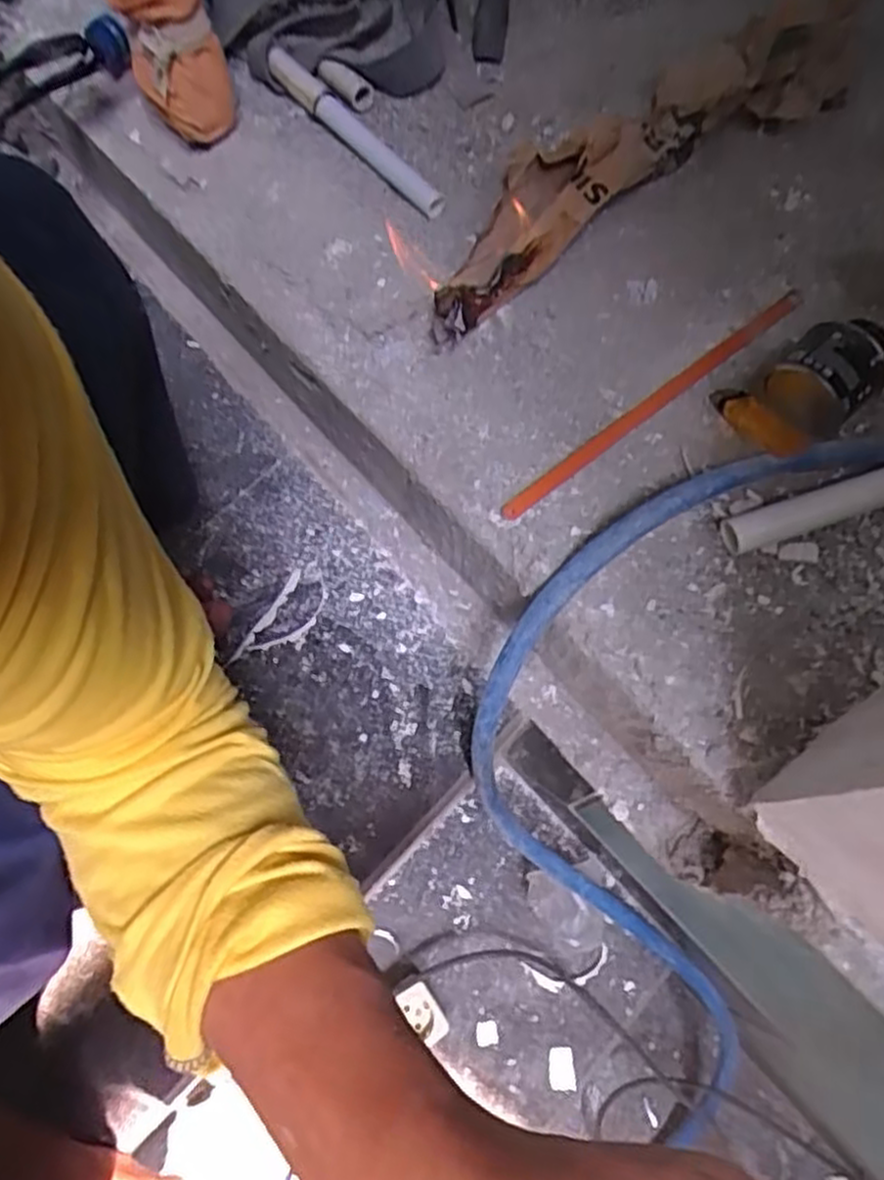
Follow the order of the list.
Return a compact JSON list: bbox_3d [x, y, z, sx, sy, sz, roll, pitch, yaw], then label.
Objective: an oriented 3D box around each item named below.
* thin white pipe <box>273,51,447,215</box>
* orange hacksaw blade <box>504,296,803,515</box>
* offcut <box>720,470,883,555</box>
[{"bbox_3d":[-0.073,-0.388,0.627,0.025,0.018,0.223,-39,76,-13],"label":"thin white pipe"},{"bbox_3d":[0.164,-0.144,0.559,0.303,0.009,0.016,-37,76,-12],"label":"orange hacksaw blade"},{"bbox_3d":[0.268,-0.059,0.511,0.153,0.022,0.025,-17,72,-7],"label":"offcut"}]

